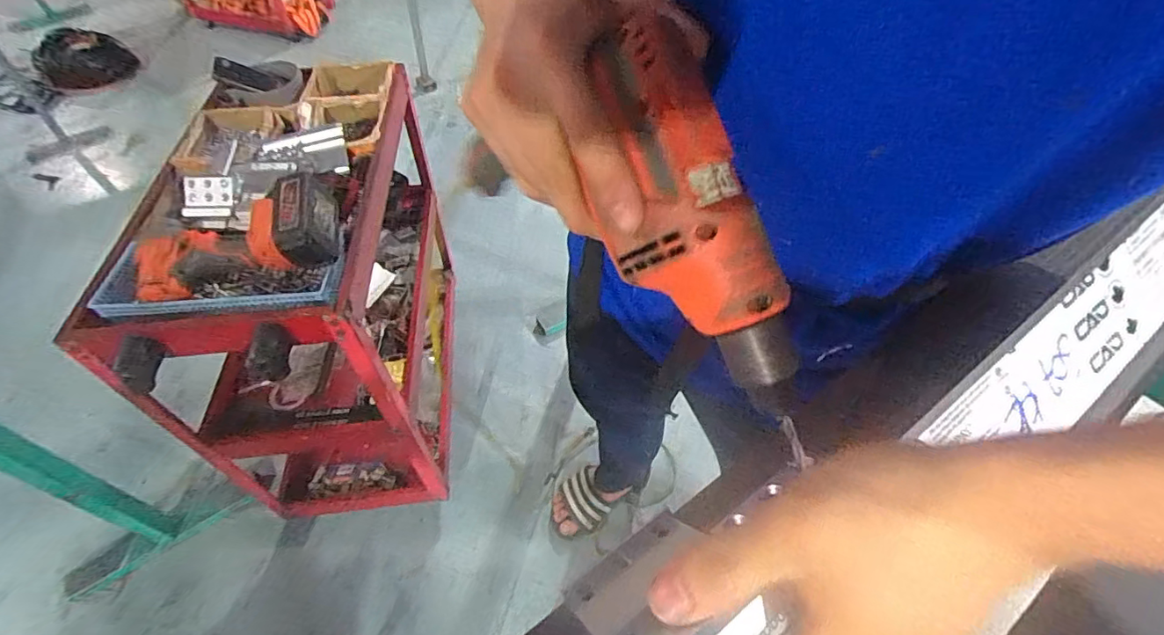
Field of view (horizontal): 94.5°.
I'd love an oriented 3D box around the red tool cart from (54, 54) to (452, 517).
[{"bbox_3d":[-0.510,-0.047,1.097,0.401,0.709,0.720,-5,52,-2],"label":"red tool cart"}]

